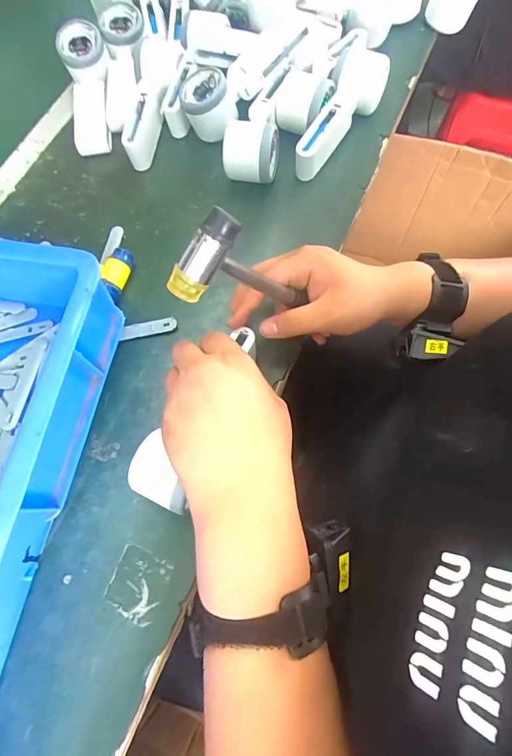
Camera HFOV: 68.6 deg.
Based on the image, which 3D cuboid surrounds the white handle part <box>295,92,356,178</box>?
[{"bbox_3d":[0.081,-0.284,0.438,0.037,0.042,0.104,24,73,9],"label":"white handle part"}]

